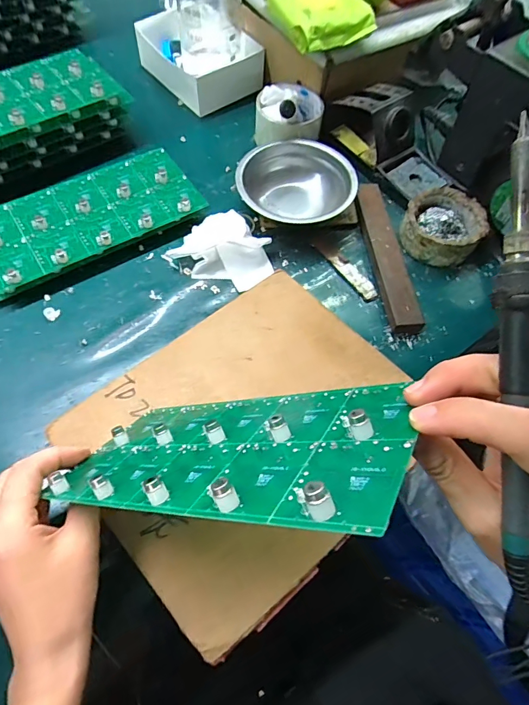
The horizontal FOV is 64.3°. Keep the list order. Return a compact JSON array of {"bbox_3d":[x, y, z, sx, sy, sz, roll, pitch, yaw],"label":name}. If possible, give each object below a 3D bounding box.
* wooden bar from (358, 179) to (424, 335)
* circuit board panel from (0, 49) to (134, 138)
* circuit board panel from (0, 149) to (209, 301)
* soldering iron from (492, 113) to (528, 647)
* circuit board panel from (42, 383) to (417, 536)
[{"bbox_3d":[0.129,-0.111,0.452,0.030,0.019,0.201,-3,63,-6],"label":"wooden bar"},{"bbox_3d":[-0.284,-0.279,0.461,0.231,0.017,0.108,-36,70,-20],"label":"circuit board panel"},{"bbox_3d":[-0.186,-0.142,0.441,0.231,0.027,0.106,-31,69,-18],"label":"circuit board panel"},{"bbox_3d":[0.103,0.016,0.171,0.014,0.015,0.209,-1,93,-5],"label":"soldering iron"},{"bbox_3d":[-0.026,0.049,0.233,0.102,0.211,0.011,-40,113,-52],"label":"circuit board panel"}]

